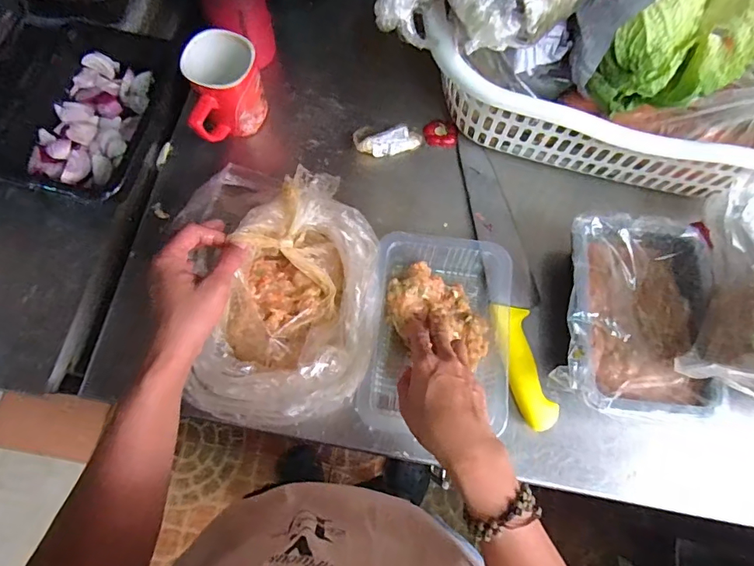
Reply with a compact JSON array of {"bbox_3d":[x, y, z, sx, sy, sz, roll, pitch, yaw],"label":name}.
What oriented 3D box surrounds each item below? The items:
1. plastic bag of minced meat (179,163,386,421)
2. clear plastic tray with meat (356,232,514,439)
[{"bbox_3d":[-0.084,0.008,0.433,0.168,0.098,0.232,0,73,-2],"label":"plastic bag of minced meat"},{"bbox_3d":[0.063,0.052,0.472,0.139,0.044,0.201,9,73,1],"label":"clear plastic tray with meat"}]

